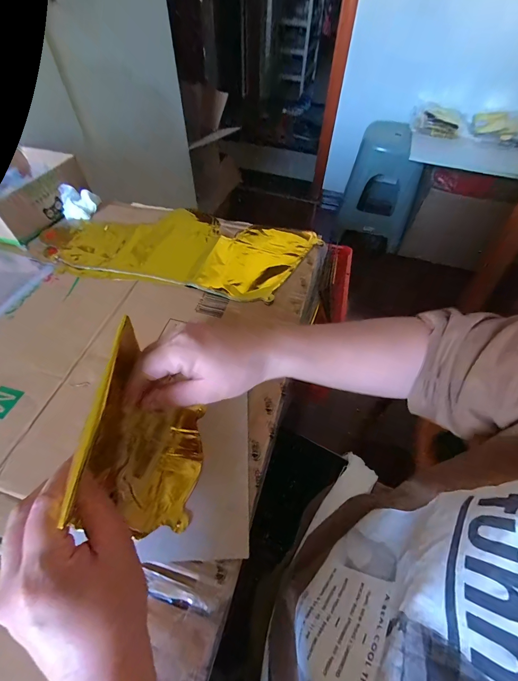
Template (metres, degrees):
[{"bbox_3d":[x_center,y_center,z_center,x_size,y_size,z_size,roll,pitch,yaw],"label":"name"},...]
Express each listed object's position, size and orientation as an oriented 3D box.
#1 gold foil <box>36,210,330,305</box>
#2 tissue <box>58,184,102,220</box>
[{"bbox_3d":[-0.134,-0.154,0.500,0.425,0.015,0.183,8,55,6],"label":"gold foil"},{"bbox_3d":[-0.315,-0.245,0.536,0.057,0.040,0.039,-11,55,-8],"label":"tissue"}]

